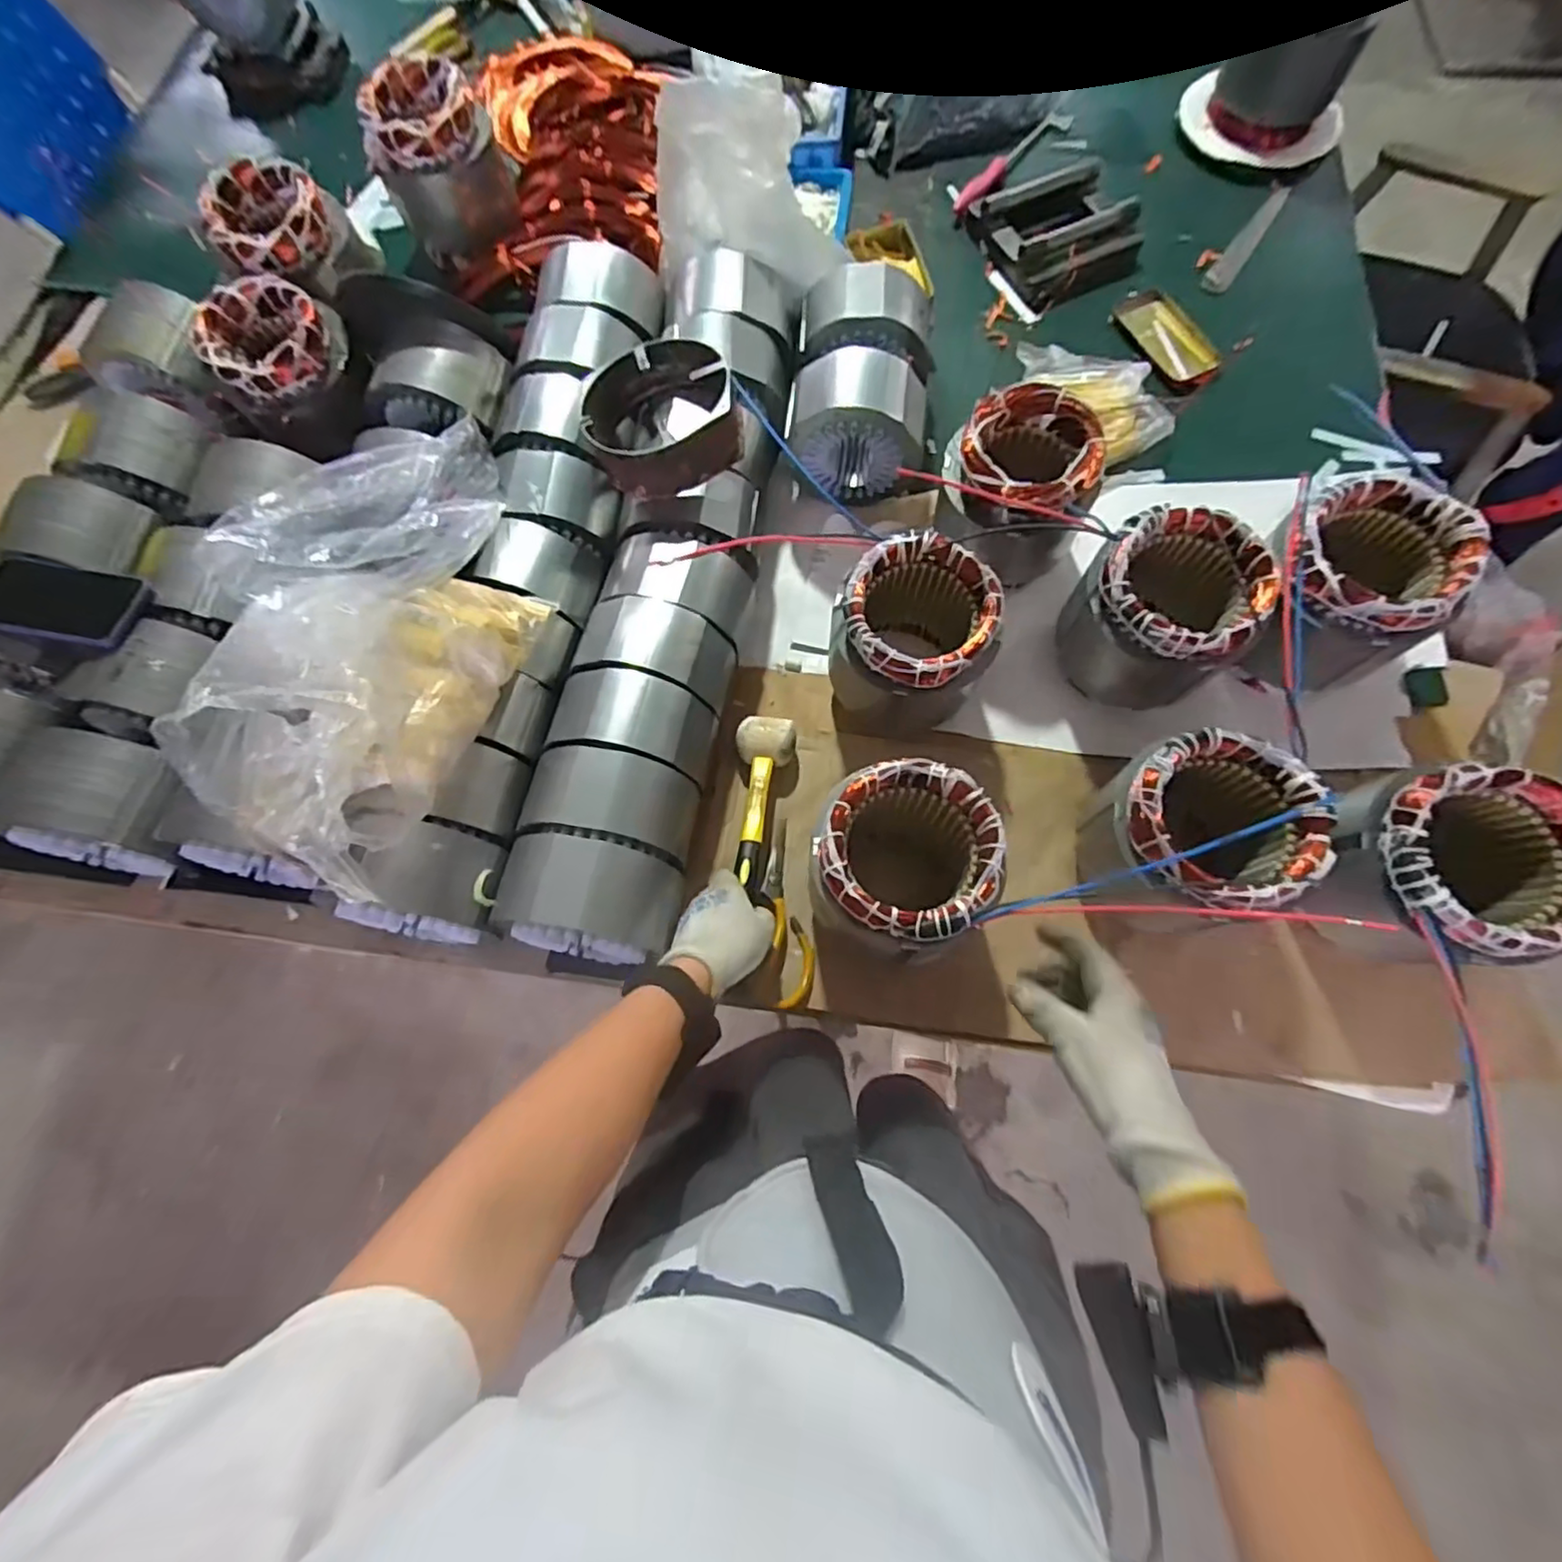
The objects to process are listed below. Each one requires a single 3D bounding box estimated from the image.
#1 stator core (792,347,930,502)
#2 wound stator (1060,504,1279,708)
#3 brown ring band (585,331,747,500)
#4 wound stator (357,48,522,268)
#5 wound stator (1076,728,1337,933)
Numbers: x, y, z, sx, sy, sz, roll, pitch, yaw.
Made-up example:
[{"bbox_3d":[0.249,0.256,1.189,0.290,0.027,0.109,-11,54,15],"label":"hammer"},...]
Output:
[{"bbox_3d":[0.086,-0.386,0.726,0.144,0.121,0.086,9,75,4],"label":"stator core"},{"bbox_3d":[0.350,-0.157,0.629,0.133,0.152,0.128,0,74,2],"label":"wound stator"},{"bbox_3d":[-0.117,-0.360,0.649,0.147,0.074,0.150,-39,66,10],"label":"brown ring band"},{"bbox_3d":[-0.427,-0.781,0.838,0.154,0.141,0.128,-24,75,-5],"label":"wound stator"},{"bbox_3d":[0.346,0.043,0.554,0.147,0.129,0.146,8,74,4],"label":"wound stator"}]

